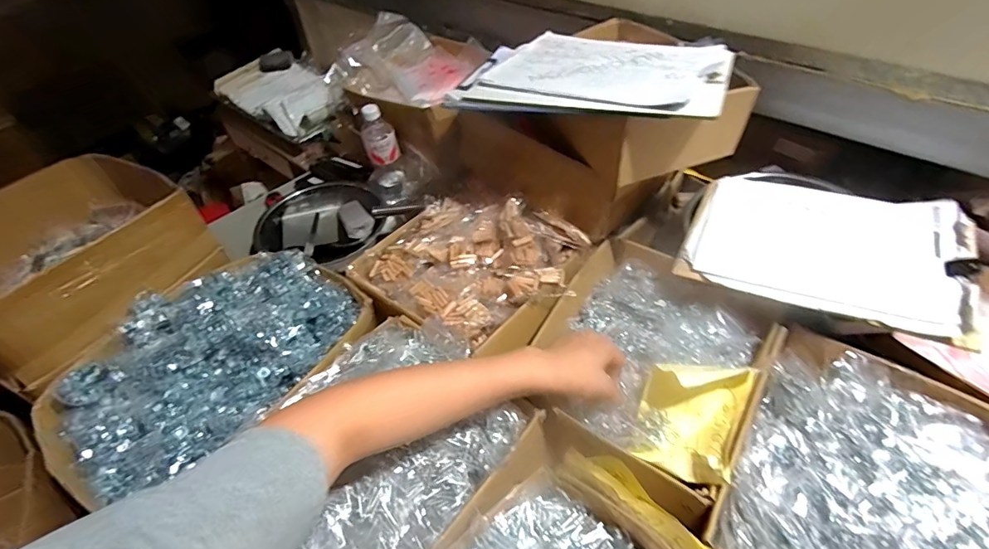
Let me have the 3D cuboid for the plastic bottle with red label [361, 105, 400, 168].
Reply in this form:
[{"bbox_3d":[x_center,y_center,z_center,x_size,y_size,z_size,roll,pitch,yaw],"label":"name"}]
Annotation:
[{"bbox_3d":[-0.224,-0.271,0.898,0.065,0.112,0.054,-16,47,-10],"label":"plastic bottle with red label"}]

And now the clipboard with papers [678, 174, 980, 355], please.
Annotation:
[{"bbox_3d":[0.442,-0.045,0.637,0.314,0.021,0.230,18,55,28],"label":"clipboard with papers"}]

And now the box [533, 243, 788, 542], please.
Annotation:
[{"bbox_3d":[0.201,0.102,0.612,0.264,0.090,0.330,26,53,26],"label":"box"}]

